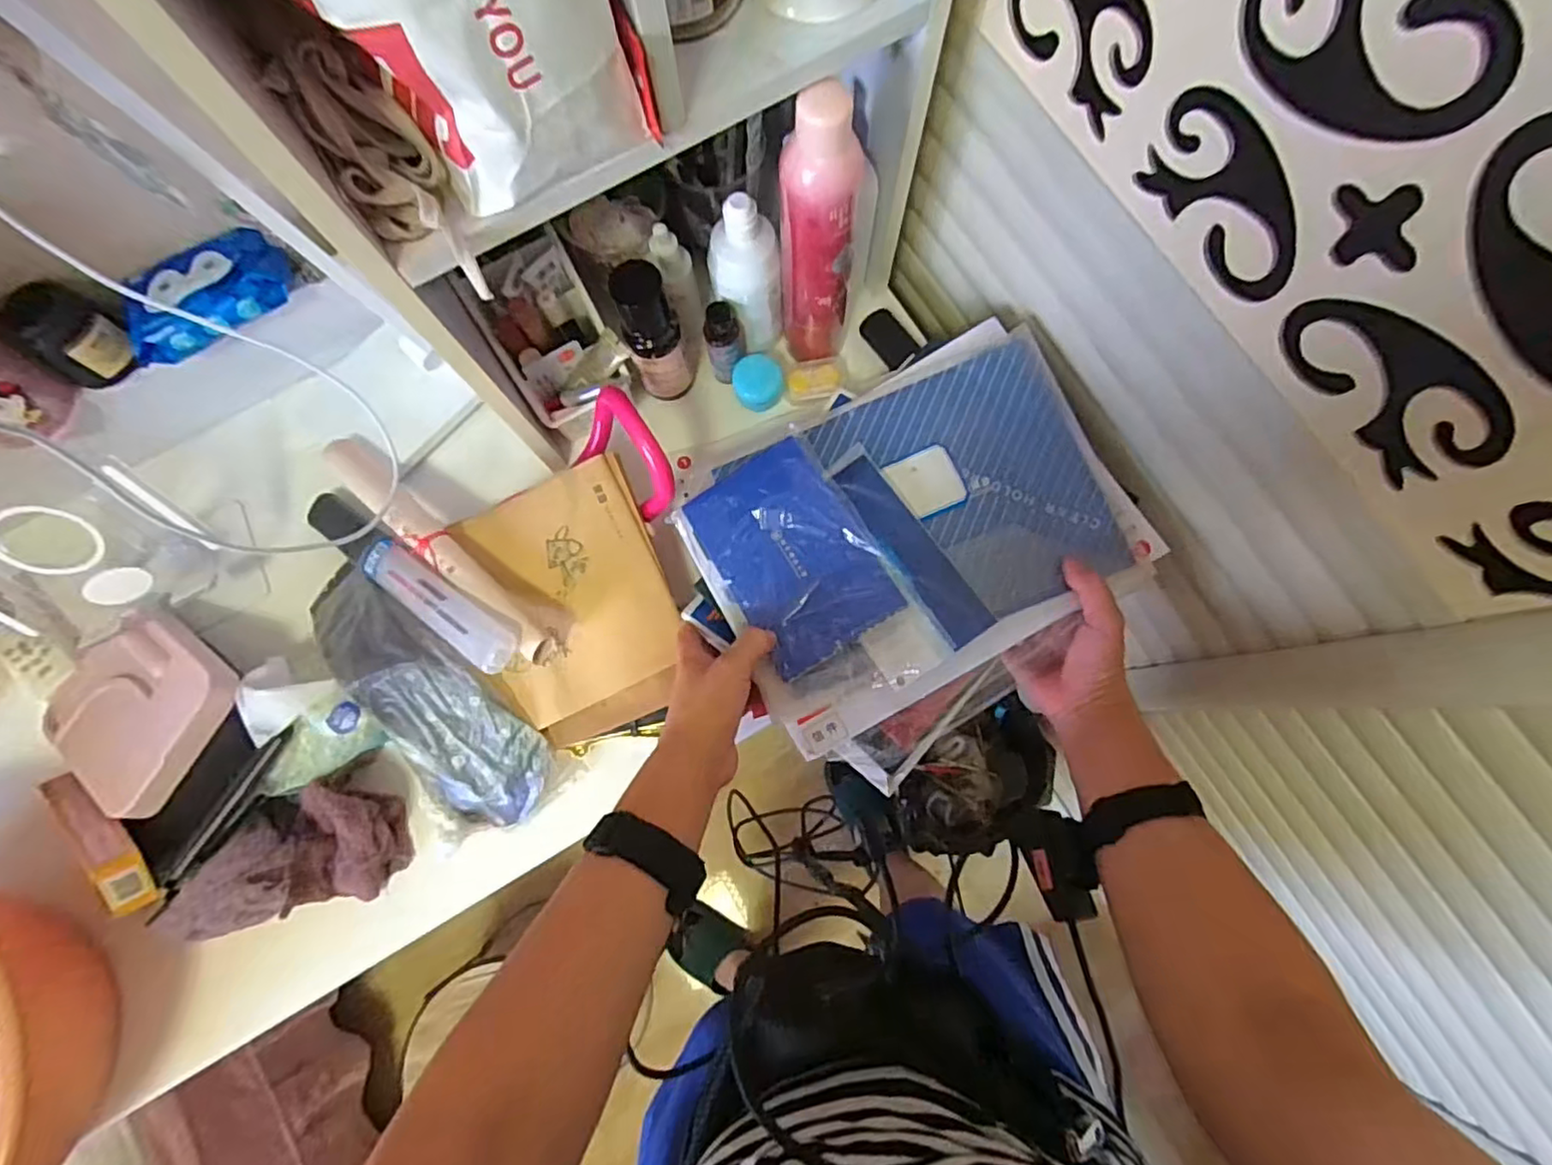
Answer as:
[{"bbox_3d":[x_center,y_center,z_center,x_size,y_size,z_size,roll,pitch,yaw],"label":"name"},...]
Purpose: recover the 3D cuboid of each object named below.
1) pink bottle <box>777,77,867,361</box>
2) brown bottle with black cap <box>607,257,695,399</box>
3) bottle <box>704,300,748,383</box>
[{"bbox_3d":[0.038,-0.281,0.531,0.066,0.256,0.065,10,79,1],"label":"pink bottle"},{"bbox_3d":[-0.107,-0.212,0.571,0.050,0.139,0.041,-19,80,-5],"label":"brown bottle with black cap"},{"bbox_3d":[-0.047,-0.219,0.605,0.037,0.090,0.041,-2,79,-2],"label":"bottle"}]

